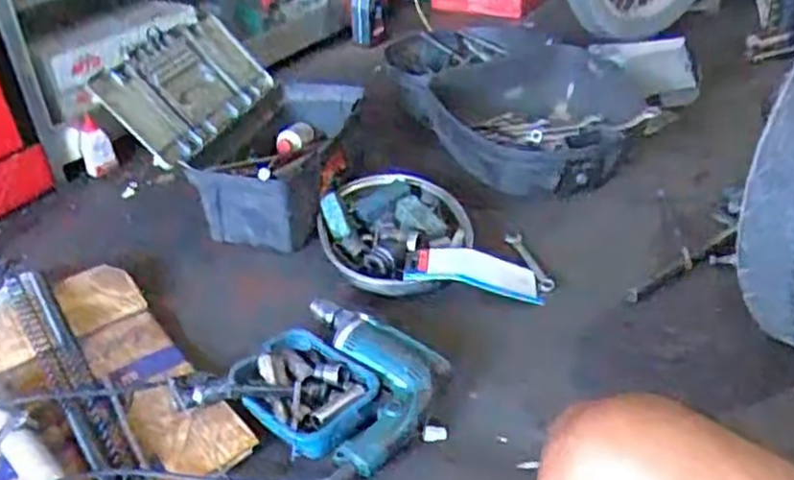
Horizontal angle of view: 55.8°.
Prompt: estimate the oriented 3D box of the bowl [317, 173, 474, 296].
[{"bbox_3d":[-0.009,-0.017,1.265,0.250,0.062,0.273,-2,32,1],"label":"bowl"}]

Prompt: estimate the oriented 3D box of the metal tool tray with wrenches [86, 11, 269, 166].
[{"bbox_3d":[-0.363,-0.275,1.311,0.034,0.195,0.329,-28,18,42],"label":"metal tool tray with wrenches"}]

